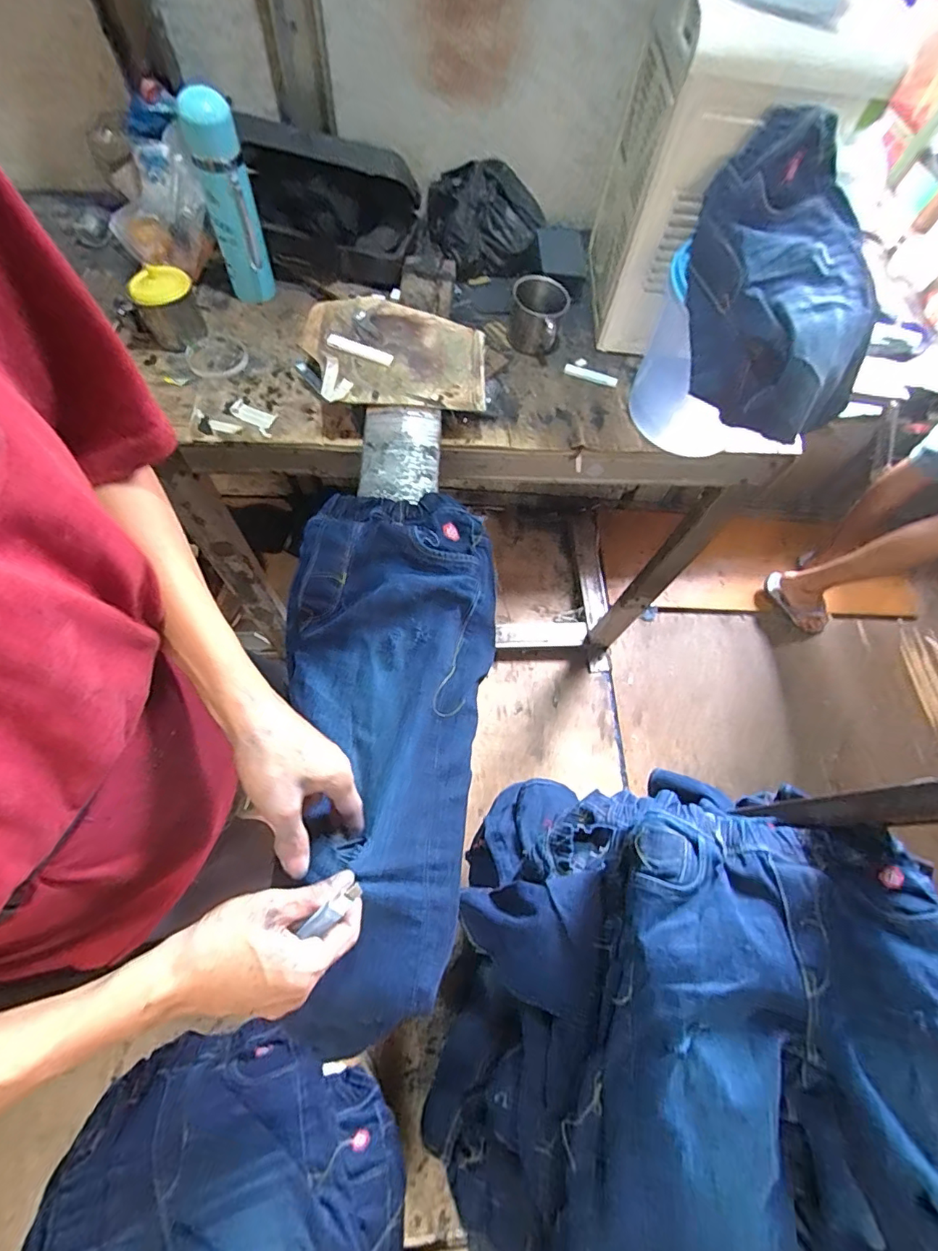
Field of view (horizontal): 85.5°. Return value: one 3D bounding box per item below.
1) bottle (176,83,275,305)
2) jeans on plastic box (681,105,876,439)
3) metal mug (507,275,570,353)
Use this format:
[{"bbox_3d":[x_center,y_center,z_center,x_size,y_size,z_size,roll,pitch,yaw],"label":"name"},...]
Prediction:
[{"bbox_3d":[-0.325,-0.568,0.693,0.065,0.227,0.054,-22,69,-14],"label":"bottle"},{"bbox_3d":[0.346,-0.371,0.548,0.204,0.154,0.268,11,65,0],"label":"jeans on plastic box"},{"bbox_3d":[0.103,-0.468,0.773,0.086,0.072,0.082,10,65,0],"label":"metal mug"}]

